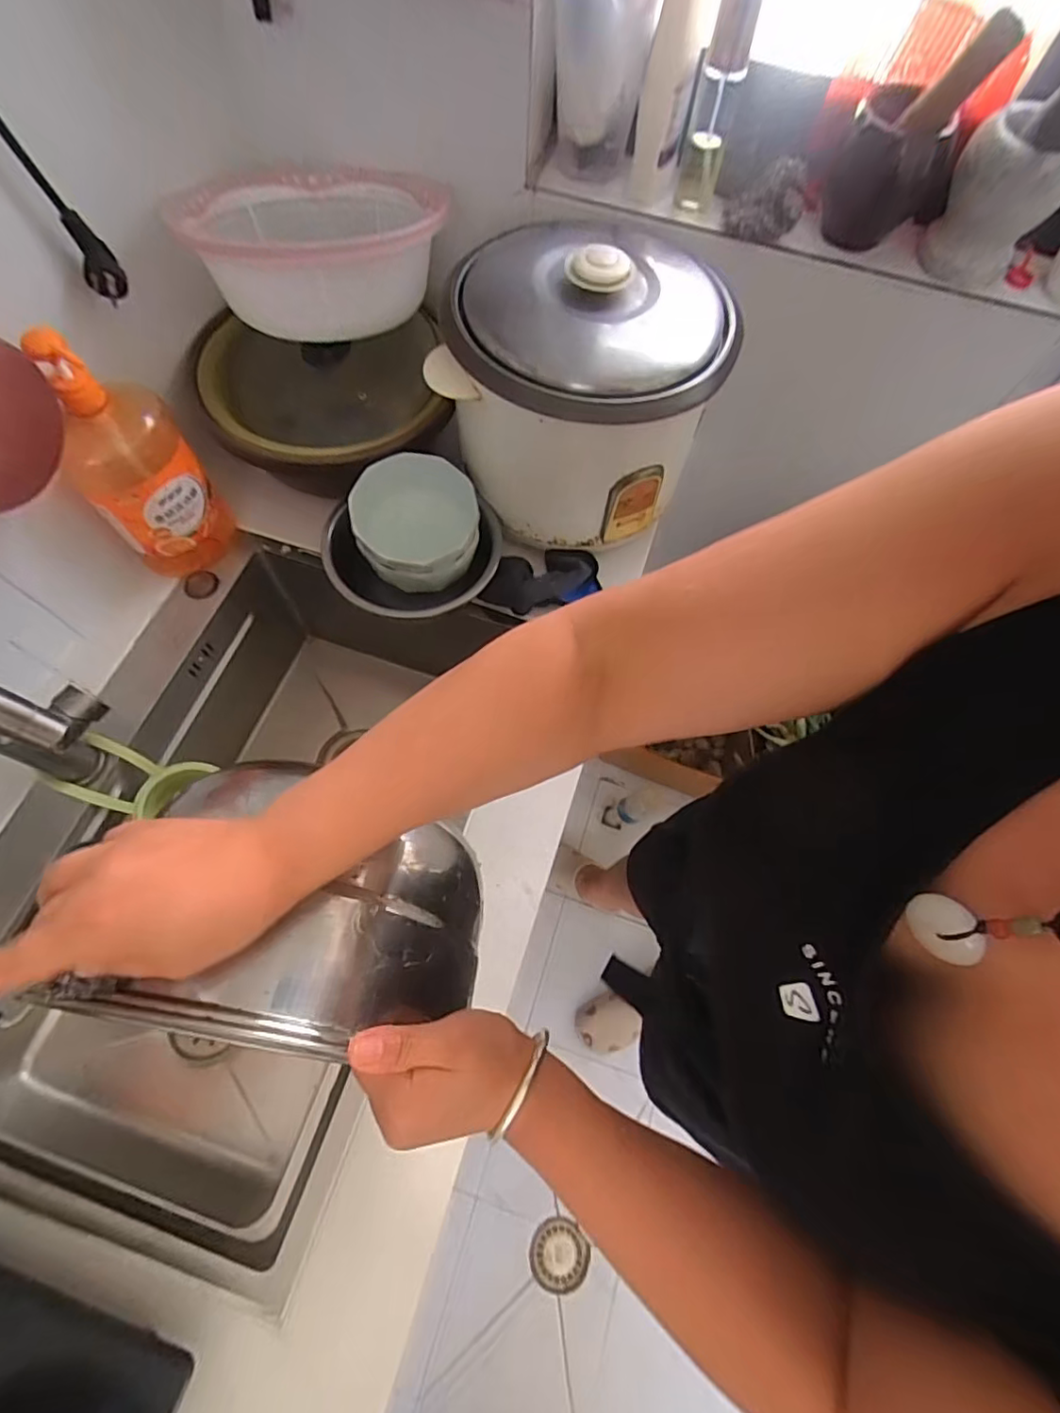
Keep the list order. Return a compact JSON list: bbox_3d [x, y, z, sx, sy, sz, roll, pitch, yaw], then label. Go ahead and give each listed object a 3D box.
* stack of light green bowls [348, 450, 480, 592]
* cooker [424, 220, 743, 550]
[{"bbox_3d":[-0.130,-0.208,0.663,0.135,0.090,0.132,-7,67,-6],"label":"stack of light green bowls"},{"bbox_3d":[0.056,-0.359,0.643,0.284,0.223,0.275,18,67,5],"label":"cooker"}]

